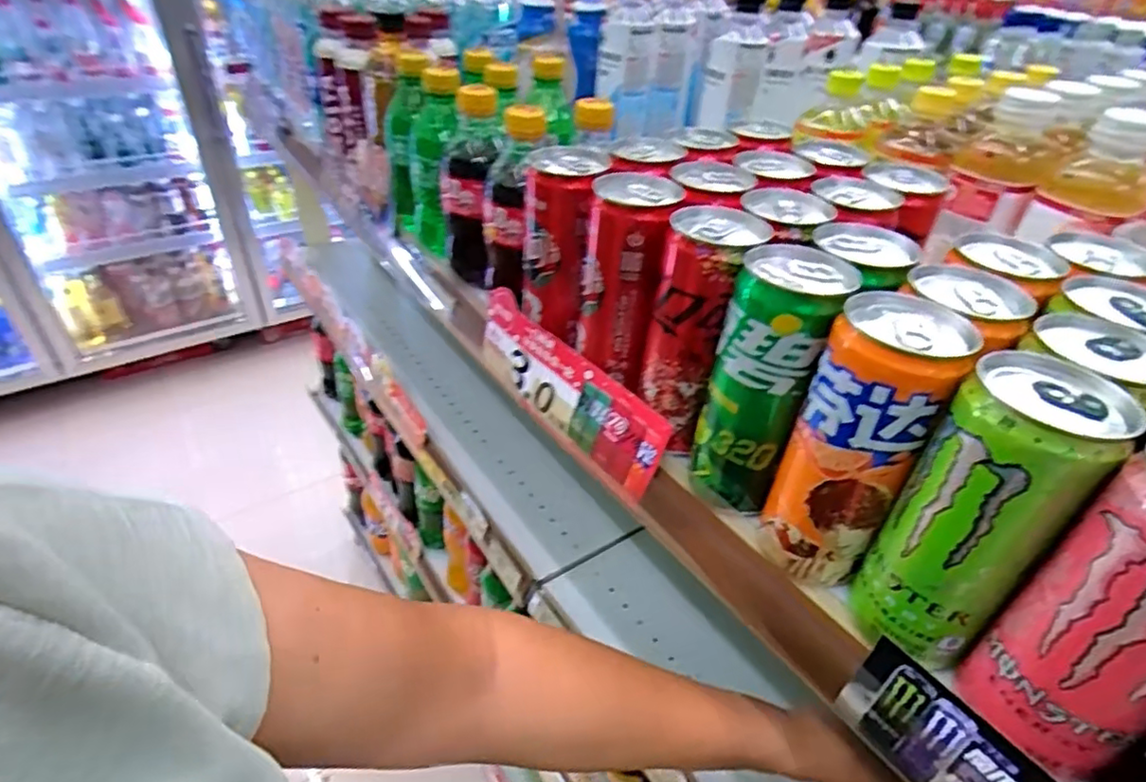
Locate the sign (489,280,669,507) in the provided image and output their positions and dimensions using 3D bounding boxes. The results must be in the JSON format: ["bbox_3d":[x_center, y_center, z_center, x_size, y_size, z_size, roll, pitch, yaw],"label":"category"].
[{"bbox_3d":[-0.009,-0.004,0.453,0.007,0.061,0.196,-9,40,-43],"label":"sign"}]

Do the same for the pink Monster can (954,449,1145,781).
[{"bbox_3d":[0.205,0.084,0.231,0.058,0.129,0.055,-19,44,-26],"label":"pink Monster can"}]

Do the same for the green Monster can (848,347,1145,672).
[{"bbox_3d":[0.172,0.053,0.269,0.054,0.135,0.052,-27,48,-33],"label":"green Monster can"}]

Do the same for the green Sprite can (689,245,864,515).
[{"bbox_3d":[0.103,-0.004,0.345,0.056,0.138,0.057,3,38,-2],"label":"green Sprite can"}]

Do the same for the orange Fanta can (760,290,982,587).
[{"bbox_3d":[0.137,0.028,0.306,0.053,0.137,0.056,32,46,31],"label":"orange Fanta can"}]

